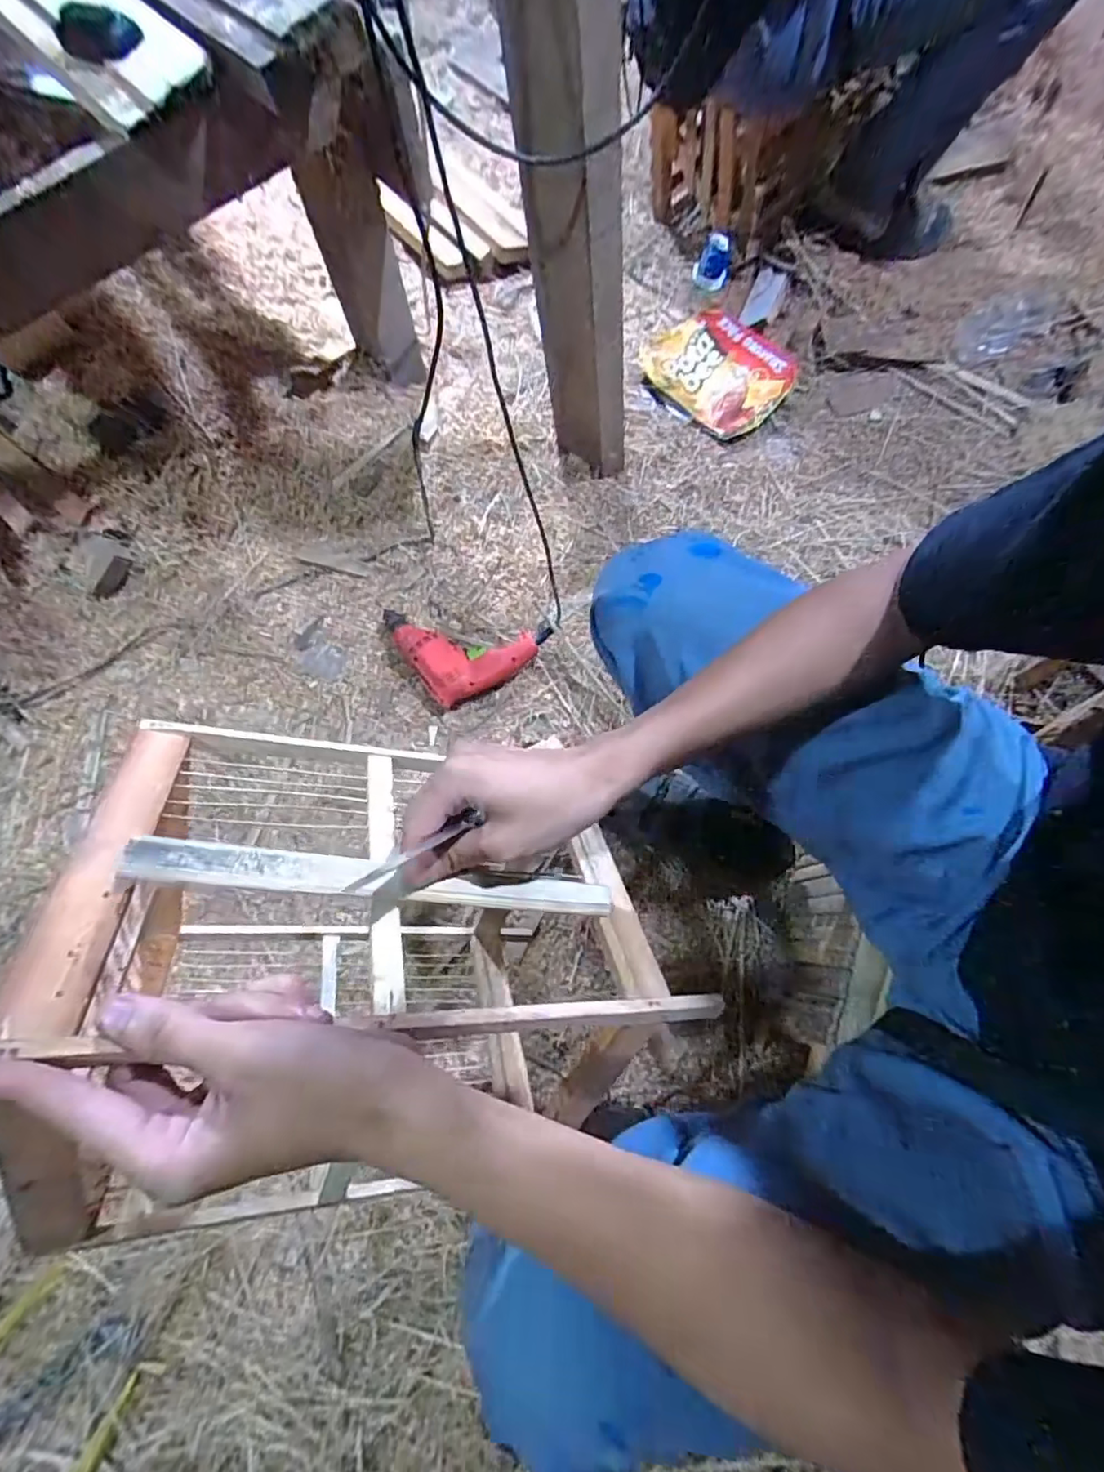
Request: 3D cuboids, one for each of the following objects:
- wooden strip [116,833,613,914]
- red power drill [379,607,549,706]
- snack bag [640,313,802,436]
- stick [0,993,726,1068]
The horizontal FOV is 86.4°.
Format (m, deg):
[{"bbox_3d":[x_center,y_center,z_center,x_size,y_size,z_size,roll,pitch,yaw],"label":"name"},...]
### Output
[{"bbox_3d":[-0.083,0.080,0.329,0.261,0.004,0.021,11,52,-23],"label":"wooden strip"},{"bbox_3d":[-0.159,-0.120,0.959,0.287,0.067,0.146,10,70,9],"label":"red power drill"},{"bbox_3d":[0.331,-0.738,1.169,0.223,0.039,0.308,-37,69,-9],"label":"snack bag"},{"bbox_3d":[-0.056,0.139,0.284,0.337,0.009,0.014,8,68,-23],"label":"stick"}]

